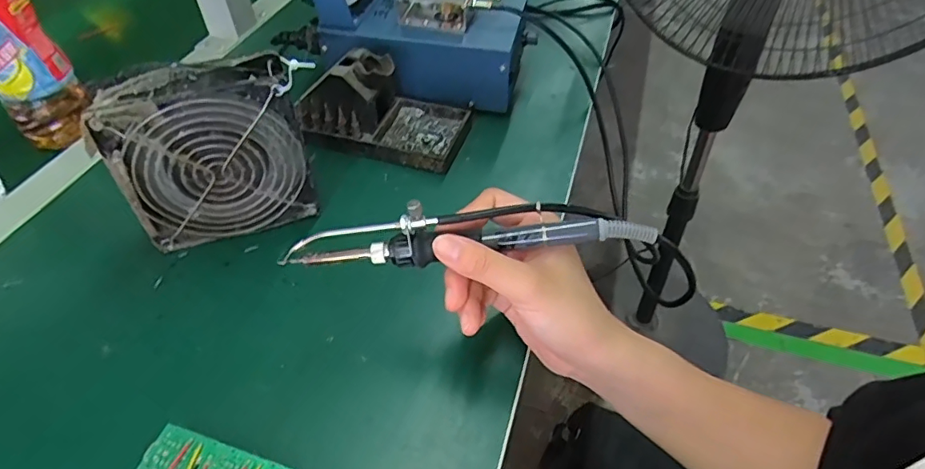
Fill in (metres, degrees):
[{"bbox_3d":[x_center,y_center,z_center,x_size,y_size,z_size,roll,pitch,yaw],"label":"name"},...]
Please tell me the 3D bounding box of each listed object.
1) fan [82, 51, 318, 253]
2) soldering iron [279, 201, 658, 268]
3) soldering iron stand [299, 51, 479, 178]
[{"bbox_3d":[-0.170,-0.054,0.379,0.116,0.120,0.039,-15,48,-13],"label":"fan"},{"bbox_3d":[-0.001,-0.002,0.306,0.207,0.034,0.022,-4,46,5],"label":"soldering iron"},{"bbox_3d":[-0.066,-0.114,0.472,0.133,0.071,0.076,12,48,12],"label":"soldering iron stand"}]

